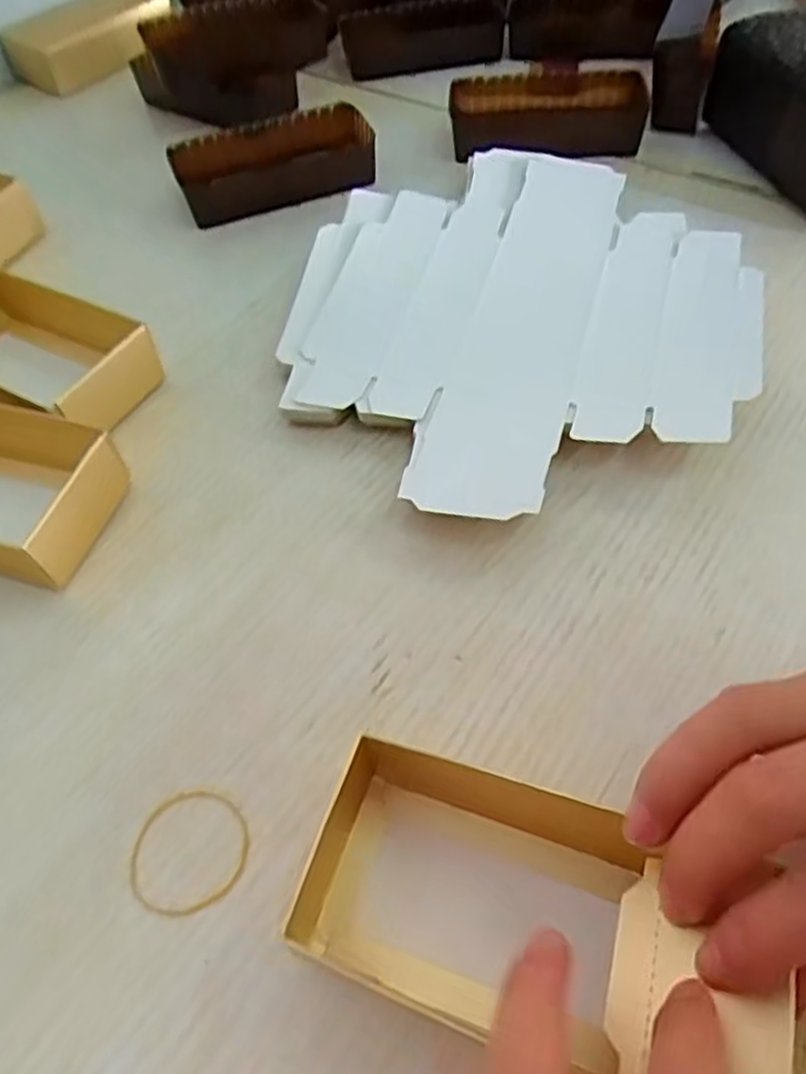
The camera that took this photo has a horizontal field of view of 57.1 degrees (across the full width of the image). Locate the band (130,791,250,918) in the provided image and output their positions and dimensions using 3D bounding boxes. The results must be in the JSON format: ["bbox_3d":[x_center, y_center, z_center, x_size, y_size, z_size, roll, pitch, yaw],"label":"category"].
[{"bbox_3d":[-0.064,0.094,0.222,0.035,0.004,0.035,-2,54,3],"label":"band"}]

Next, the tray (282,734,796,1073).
[{"bbox_3d":[0.031,0.098,0.192,0.119,0.032,0.058,17,57,16],"label":"tray"}]

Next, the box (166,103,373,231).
[{"bbox_3d":[-0.076,-0.222,0.439,0.114,0.025,0.061,-14,54,-5],"label":"box"}]

